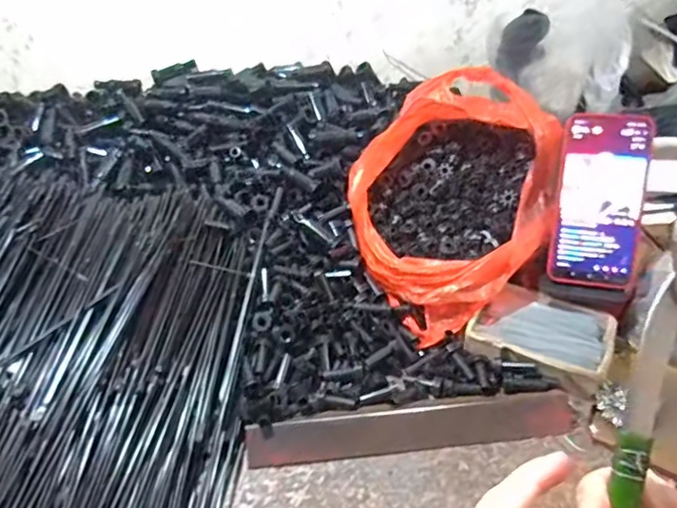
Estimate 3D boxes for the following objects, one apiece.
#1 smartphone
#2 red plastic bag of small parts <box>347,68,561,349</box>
[{"bbox_3d":[0.252,-0.052,0.516,0.077,0.162,0.013,6,5,13],"label":"smartphone"},{"bbox_3d":[0.119,-0.069,0.578,0.218,0.154,0.217,-26,46,-21],"label":"red plastic bag of small parts"}]

